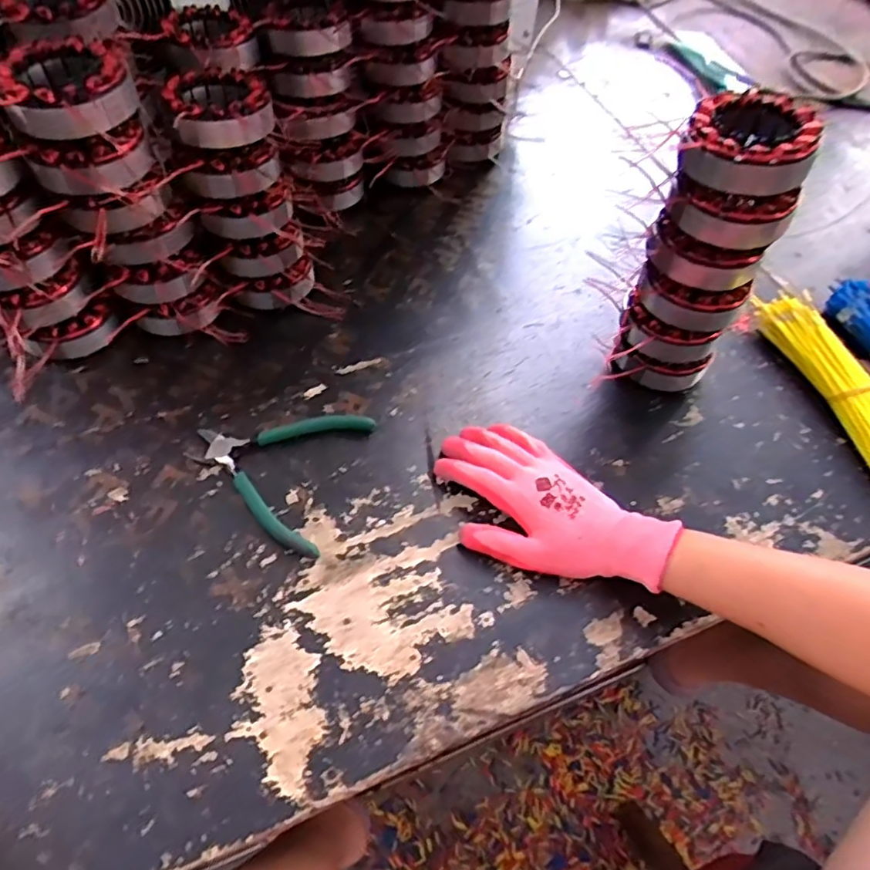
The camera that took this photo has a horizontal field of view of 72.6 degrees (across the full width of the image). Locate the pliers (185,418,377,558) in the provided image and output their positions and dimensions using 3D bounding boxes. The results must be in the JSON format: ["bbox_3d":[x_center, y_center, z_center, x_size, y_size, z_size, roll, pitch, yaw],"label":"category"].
[{"bbox_3d":[-0.139,0.024,0.500,0.136,0.012,0.131,15,56,6],"label":"pliers"}]

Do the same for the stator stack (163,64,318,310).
[{"bbox_3d":[-0.169,-0.213,0.537,0.090,0.205,0.084,-23,40,-18],"label":"stator stack"}]

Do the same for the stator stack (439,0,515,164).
[{"bbox_3d":[0.039,-0.435,0.678,0.099,0.226,0.097,-10,57,-11],"label":"stator stack"}]

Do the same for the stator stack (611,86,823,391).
[{"bbox_3d":[0.223,-0.149,0.497,0.092,0.222,0.104,27,58,14],"label":"stator stack"}]

